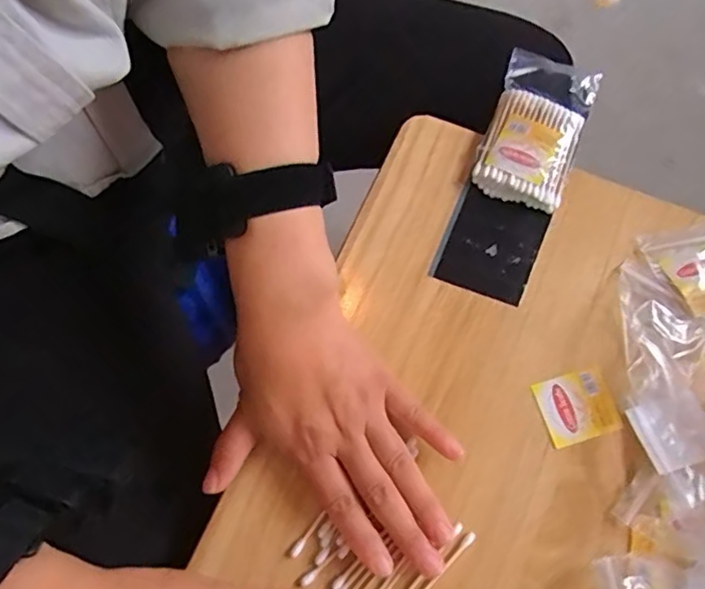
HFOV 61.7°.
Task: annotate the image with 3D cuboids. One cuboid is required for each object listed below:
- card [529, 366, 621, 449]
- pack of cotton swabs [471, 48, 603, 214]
[{"bbox_3d":[0.132,0.067,0.349,0.042,0.005,0.038,-17,70,-3],"label":"card"},{"bbox_3d":[0.126,-0.115,0.405,0.063,0.018,0.114,19,72,9],"label":"pack of cotton swabs"}]

